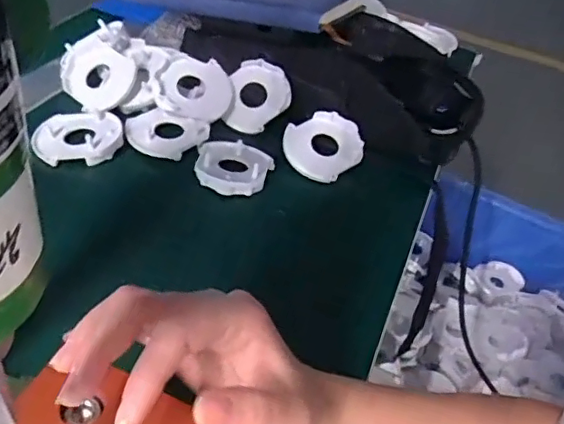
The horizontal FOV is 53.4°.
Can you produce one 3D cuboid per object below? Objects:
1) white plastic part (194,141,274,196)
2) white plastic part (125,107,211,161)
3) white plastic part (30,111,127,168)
[{"bbox_3d":[-0.039,-0.042,0.471,0.062,0.015,0.071,5,42,-8],"label":"white plastic part"},{"bbox_3d":[-0.100,-0.067,0.480,0.069,0.015,0.052,12,41,-1],"label":"white plastic part"},{"bbox_3d":[-0.167,-0.061,0.460,0.070,0.015,0.054,0,43,-14],"label":"white plastic part"}]

